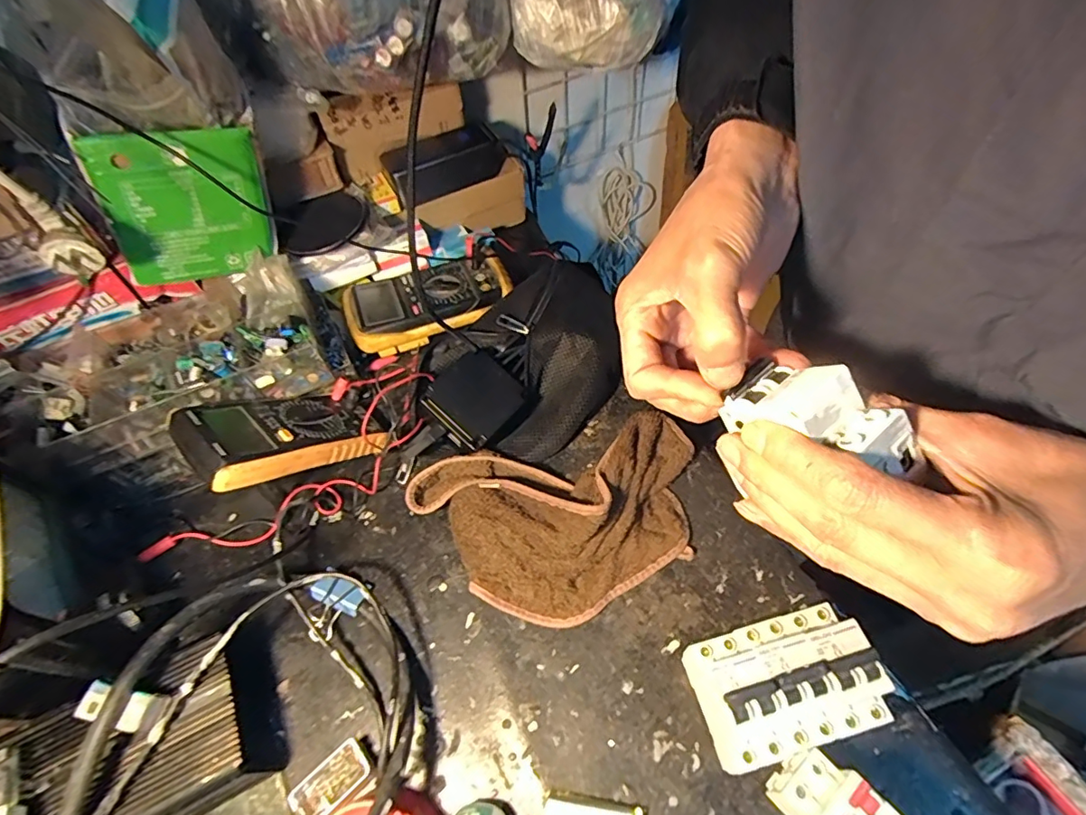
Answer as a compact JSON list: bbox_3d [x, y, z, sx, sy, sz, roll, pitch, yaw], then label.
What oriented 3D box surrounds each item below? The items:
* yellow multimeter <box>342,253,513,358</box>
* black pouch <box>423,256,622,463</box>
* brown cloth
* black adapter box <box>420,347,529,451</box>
[{"bbox_3d":[-0.131,-0.125,0.595,0.181,0.039,0.093,-22,57,-11],"label":"yellow multimeter"},{"bbox_3d":[0.006,-0.058,0.529,0.144,0.060,0.201,36,65,25],"label":"black pouch"},{"bbox_3d":[0.021,0.091,0.441,0.243,0.056,0.149,-15,56,-6],"label":"brown cloth"},{"bbox_3d":[-0.061,-0.012,0.485,0.072,0.014,0.084,40,56,5],"label":"black adapter box"}]

